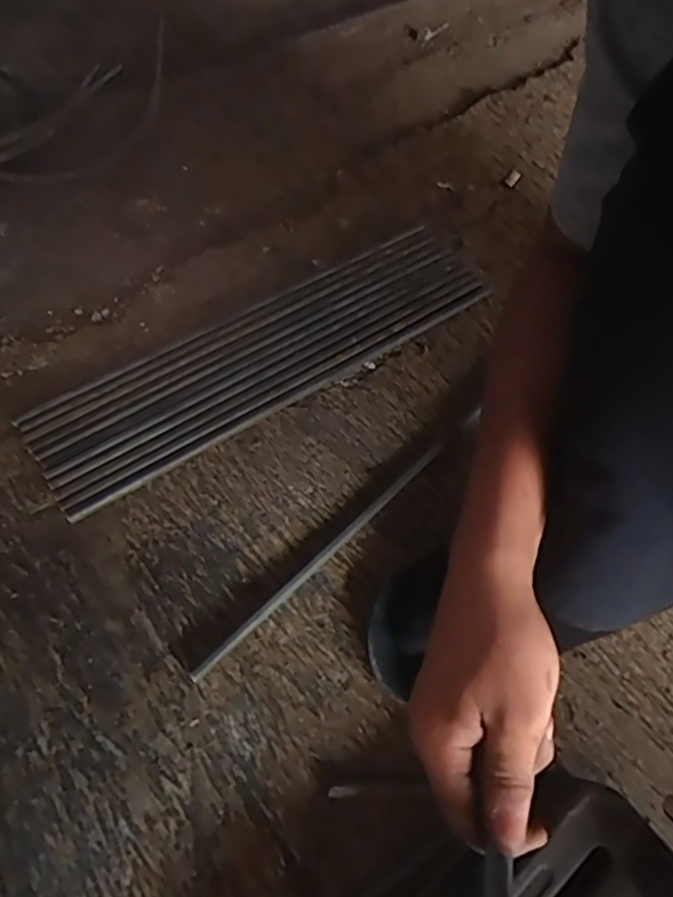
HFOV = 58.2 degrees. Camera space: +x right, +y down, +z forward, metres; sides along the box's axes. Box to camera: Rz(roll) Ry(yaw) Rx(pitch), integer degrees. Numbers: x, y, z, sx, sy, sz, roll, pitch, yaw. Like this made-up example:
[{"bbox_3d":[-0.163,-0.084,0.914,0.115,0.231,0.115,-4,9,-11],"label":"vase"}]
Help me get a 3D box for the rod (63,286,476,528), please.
[{"bbox_3d":[-0.031,-0.061,0.603,0.486,0.007,0.014,-31,67,-19],"label":"rod"}]

